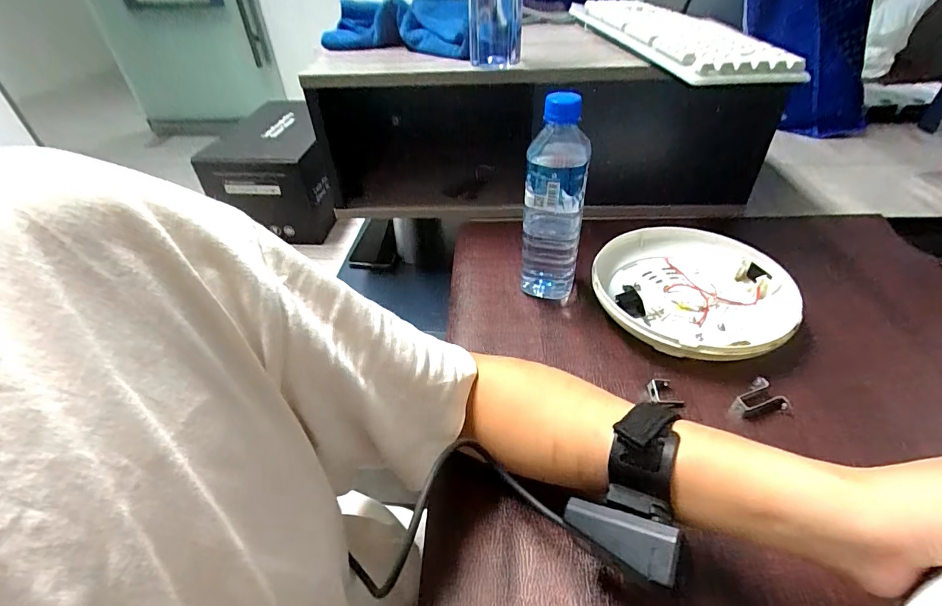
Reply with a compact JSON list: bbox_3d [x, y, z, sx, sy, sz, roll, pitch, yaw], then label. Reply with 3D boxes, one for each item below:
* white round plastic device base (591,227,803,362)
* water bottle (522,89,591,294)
[{"bbox_3d":[0.243,-0.013,0.490,0.206,0.041,0.196,-2,41,2],"label":"white round plastic device base"},{"bbox_3d":[0.088,-0.103,0.472,0.059,0.218,0.061,6,41,12],"label":"water bottle"}]

